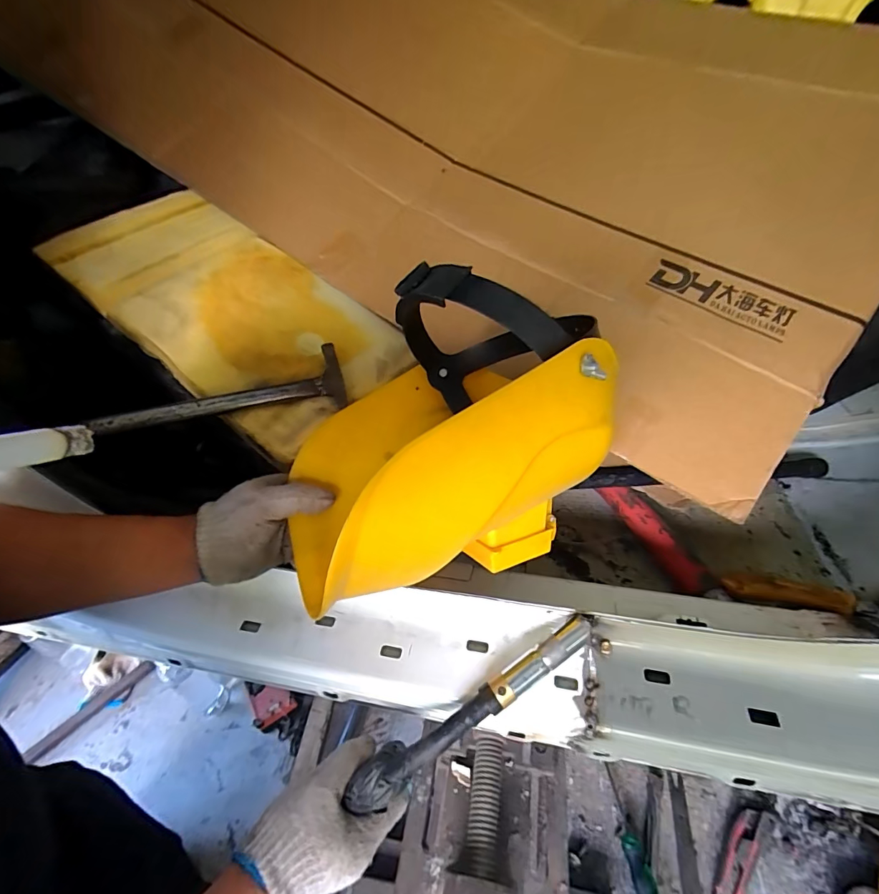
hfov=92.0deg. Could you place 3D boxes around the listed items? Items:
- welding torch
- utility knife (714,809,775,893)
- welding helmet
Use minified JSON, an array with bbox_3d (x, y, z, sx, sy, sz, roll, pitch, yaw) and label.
[{"bbox_3d":[0.021,0.220,0.350,0.246,0.033,0.033,-37,43,1],"label":"welding torch"},{"bbox_3d":[0.418,0.564,0.585,0.146,0.022,0.040,-35,48,-30],"label":"utility knife"},{"bbox_3d":[-0.023,-0.026,0.362,0.251,0.212,0.225,-23,42,-23],"label":"welding helmet"}]

